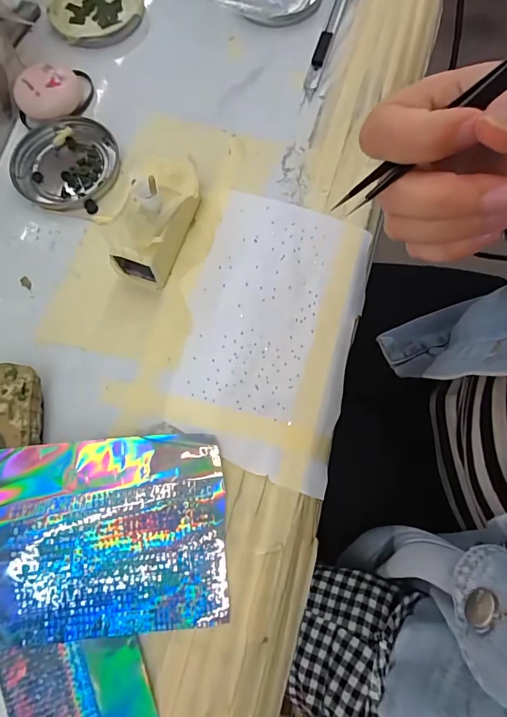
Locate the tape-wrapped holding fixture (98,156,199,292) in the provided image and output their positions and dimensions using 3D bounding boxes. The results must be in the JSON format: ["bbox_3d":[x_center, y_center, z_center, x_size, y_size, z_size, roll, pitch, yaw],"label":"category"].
[{"bbox_3d":[-0.062,-0.092,0.281,0.049,0.038,0.080,21,75,8],"label":"tape-wrapped holding fixture"}]

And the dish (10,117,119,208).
[{"bbox_3d":[-0.144,-0.148,0.317,0.079,0.008,0.075,0,73,2],"label":"dish"}]

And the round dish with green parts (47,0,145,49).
[{"bbox_3d":[-0.136,-0.304,0.364,0.079,0.010,0.078,-15,73,-2],"label":"round dish with green parts"}]

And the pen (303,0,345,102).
[{"bbox_3d":[0.062,-0.271,0.350,0.011,0.012,0.136,16,74,7],"label":"pen"}]

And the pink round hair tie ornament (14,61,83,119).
[{"bbox_3d":[-0.159,-0.206,0.325,0.048,0.023,0.033,-30,74,-7],"label":"pink round hair tie ornament"}]

